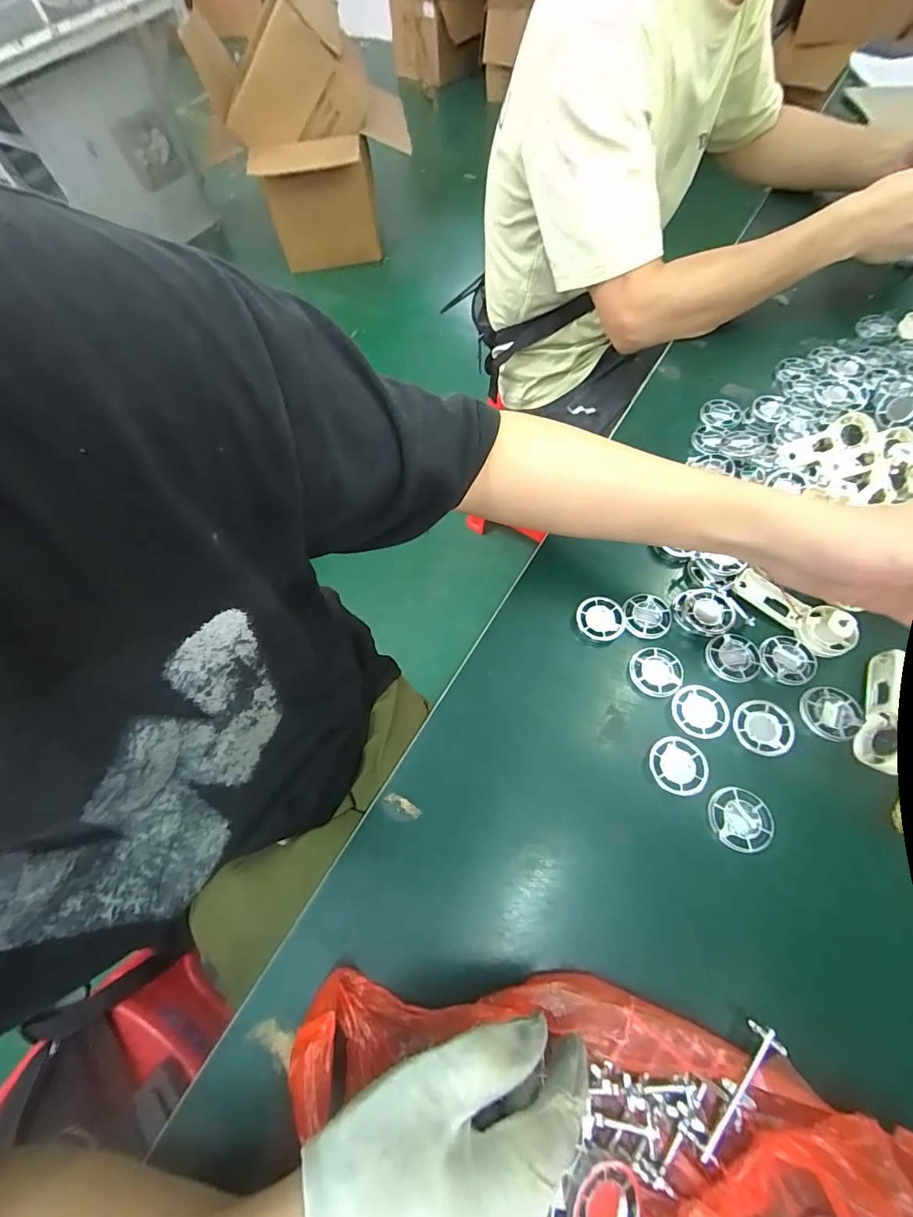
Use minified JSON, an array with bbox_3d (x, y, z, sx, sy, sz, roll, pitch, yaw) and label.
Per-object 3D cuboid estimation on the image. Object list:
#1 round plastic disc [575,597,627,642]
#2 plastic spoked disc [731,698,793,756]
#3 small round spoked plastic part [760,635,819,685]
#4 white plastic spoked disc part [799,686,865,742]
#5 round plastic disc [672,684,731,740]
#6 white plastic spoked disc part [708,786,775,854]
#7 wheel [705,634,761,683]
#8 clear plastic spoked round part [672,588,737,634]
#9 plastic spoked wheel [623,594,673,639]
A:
[{"bbox_3d":[0.122,0.009,0.369,0.039,0.008,0.037,-1,65,3],"label":"round plastic disc"},{"bbox_3d":[0.221,0.086,0.317,0.038,0.004,0.037,-1,65,3],"label":"plastic spoked disc"},{"bbox_3d":[0.257,0.039,0.343,0.038,0.006,0.039,-1,65,3],"label":"small round spoked plastic part"},{"bbox_3d":[0.274,0.076,0.324,0.037,0.009,0.036,-1,65,3],"label":"white plastic spoked disc part"},{"bbox_3d":[0.182,0.077,0.329,0.036,0.005,0.039,-1,65,3],"label":"round plastic disc"},{"bbox_3d":[0.193,0.143,0.298,0.038,0.007,0.039,-1,65,3],"label":"white plastic spoked disc part"},{"bbox_3d":[0.218,0.038,0.344,0.038,0.004,0.038,-1,65,3],"label":"wheel"},{"bbox_3d":[0.202,0.002,0.360,0.042,0.011,0.036,37,72,18],"label":"clear plastic spoked round part"},{"bbox_3d":[0.159,0.006,0.367,0.038,0.005,0.038,-2,66,4],"label":"plastic spoked wheel"}]

